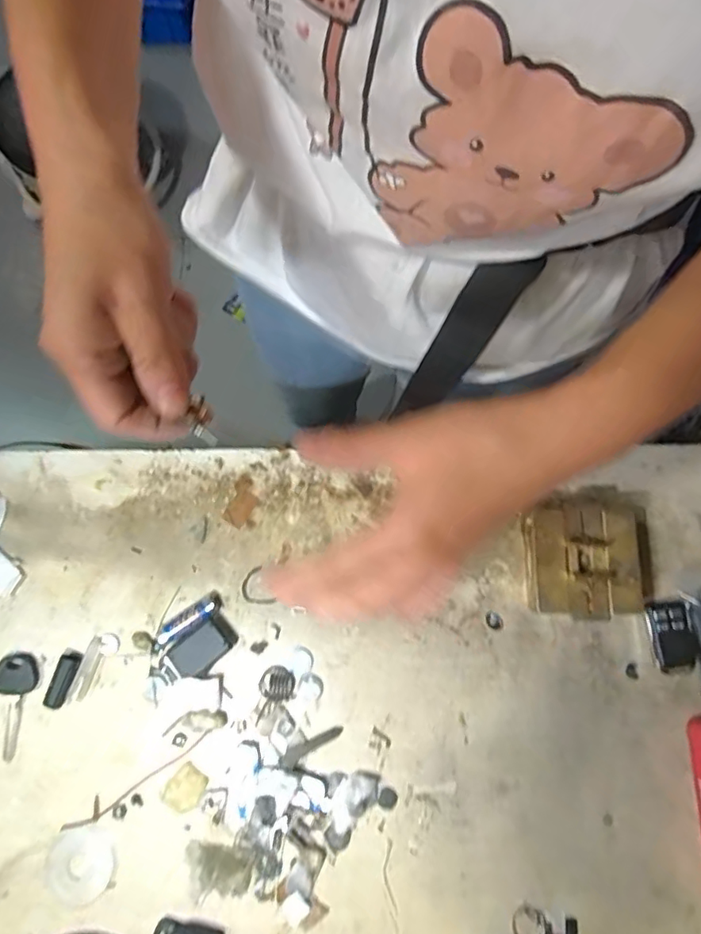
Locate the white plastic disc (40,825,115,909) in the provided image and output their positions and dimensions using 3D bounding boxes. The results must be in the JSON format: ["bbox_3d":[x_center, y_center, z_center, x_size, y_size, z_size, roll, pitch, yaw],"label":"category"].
[{"bbox_3d":[-0.197,0.289,0.404,0.047,0.004,0.052,29,79,6],"label":"white plastic disc"}]

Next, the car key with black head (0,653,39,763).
[{"bbox_3d":[-0.251,0.180,0.420,0.028,0.012,0.074,-8,78,-2],"label":"car key with black head"}]

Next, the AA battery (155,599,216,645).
[{"bbox_3d":[-0.127,0.120,0.433,0.050,0.015,0.014,-33,80,-7],"label":"AA battery"}]

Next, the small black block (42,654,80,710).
[{"bbox_3d":[-0.220,0.163,0.423,0.017,0.009,0.040,18,79,4],"label":"small black block"}]

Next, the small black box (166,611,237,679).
[{"bbox_3d":[-0.114,0.139,0.428,0.047,0.014,0.029,-41,81,-8],"label":"small black box"}]

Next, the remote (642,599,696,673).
[{"bbox_3d":[0.248,0.133,0.434,0.030,0.013,0.054,-9,74,18],"label":"remote"}]

